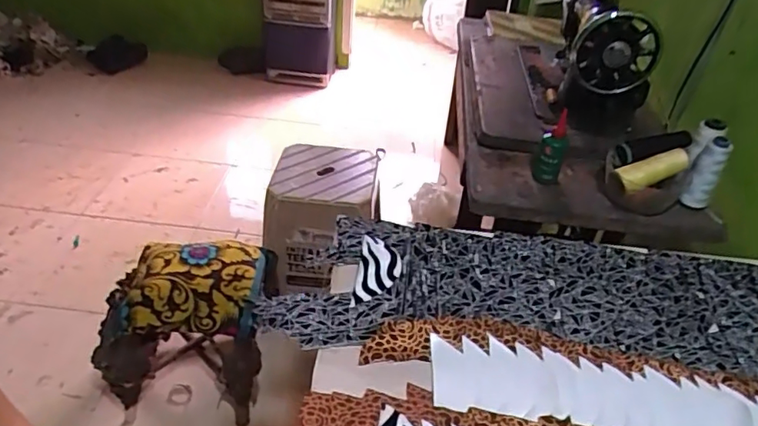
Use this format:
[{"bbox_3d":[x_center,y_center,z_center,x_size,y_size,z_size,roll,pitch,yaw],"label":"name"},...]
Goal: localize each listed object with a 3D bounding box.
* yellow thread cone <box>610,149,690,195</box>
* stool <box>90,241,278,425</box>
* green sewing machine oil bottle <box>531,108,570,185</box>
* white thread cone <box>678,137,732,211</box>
[{"bbox_3d":[0.416,-0.064,0.835,0.126,0.036,0.033,-19,41,-9],"label":"yellow thread cone"},{"bbox_3d":[-0.451,0.249,1.294,0.372,0.346,0.296,3,37,-3],"label":"stool"},{"bbox_3d":[0.277,-0.102,0.875,0.044,0.098,0.057,13,37,8],"label":"green sewing machine oil bottle"},{"bbox_3d":[0.494,-0.053,0.832,0.044,0.112,0.035,28,41,26],"label":"white thread cone"}]

